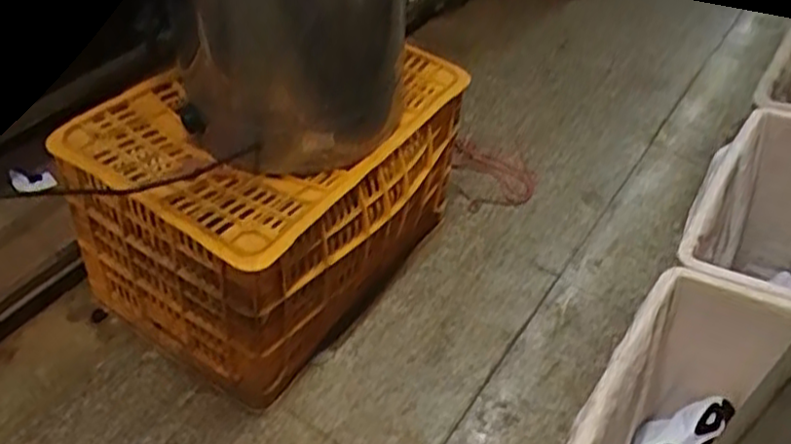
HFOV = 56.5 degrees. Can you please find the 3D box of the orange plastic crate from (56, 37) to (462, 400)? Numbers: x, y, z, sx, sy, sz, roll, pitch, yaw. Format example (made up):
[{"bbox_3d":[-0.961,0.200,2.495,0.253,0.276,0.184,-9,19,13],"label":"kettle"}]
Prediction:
[{"bbox_3d":[-0.211,-0.046,1.427,0.437,0.420,0.653,31,50,22],"label":"orange plastic crate"}]

